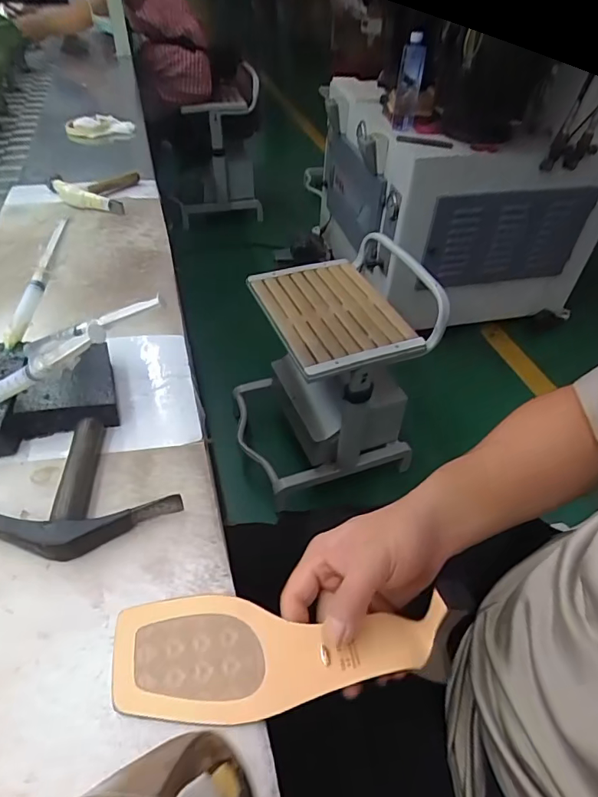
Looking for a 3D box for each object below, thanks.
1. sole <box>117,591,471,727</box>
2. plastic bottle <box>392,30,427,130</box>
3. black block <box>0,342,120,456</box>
[{"bbox_3d":[-0.007,0.174,0.332,0.232,0.012,0.076,-2,45,-3],"label":"sole"},{"bbox_3d":[0.308,-0.878,1.340,0.065,0.230,0.070,10,15,4],"label":"plastic bottle"},{"bbox_3d":[-0.270,-0.008,0.470,0.167,0.039,0.128,-14,48,-15],"label":"black block"}]

